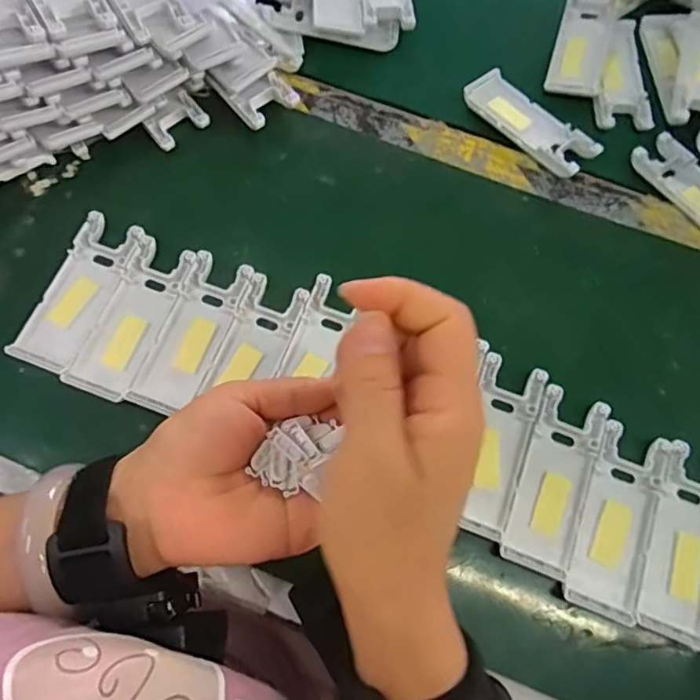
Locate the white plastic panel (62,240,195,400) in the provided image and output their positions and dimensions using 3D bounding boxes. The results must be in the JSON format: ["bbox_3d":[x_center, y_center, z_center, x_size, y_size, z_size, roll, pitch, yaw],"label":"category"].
[{"bbox_3d":[-0.135,-0.020,0.357,0.039,0.009,0.103,21,72,5],"label":"white plastic panel"}]

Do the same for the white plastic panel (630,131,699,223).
[{"bbox_3d":[0.251,-0.113,0.408,0.041,0.014,0.103,-37,76,-13],"label":"white plastic panel"}]

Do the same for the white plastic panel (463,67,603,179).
[{"bbox_3d":[0.134,-0.169,0.422,0.041,0.008,0.103,-40,77,-14],"label":"white plastic panel"}]

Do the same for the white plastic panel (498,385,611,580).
[{"bbox_3d":[0.118,0.074,0.331,0.039,0.009,0.102,23,72,6],"label":"white plastic panel"}]

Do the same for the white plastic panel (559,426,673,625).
[{"bbox_3d":[0.151,0.095,0.324,0.040,0.007,0.102,19,72,4],"label":"white plastic panel"}]

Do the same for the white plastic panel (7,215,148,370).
[{"bbox_3d":[-0.170,-0.036,0.361,0.038,0.012,0.103,21,72,5],"label":"white plastic panel"}]

